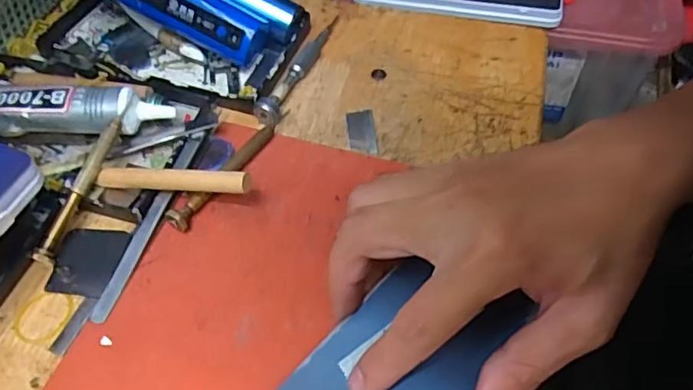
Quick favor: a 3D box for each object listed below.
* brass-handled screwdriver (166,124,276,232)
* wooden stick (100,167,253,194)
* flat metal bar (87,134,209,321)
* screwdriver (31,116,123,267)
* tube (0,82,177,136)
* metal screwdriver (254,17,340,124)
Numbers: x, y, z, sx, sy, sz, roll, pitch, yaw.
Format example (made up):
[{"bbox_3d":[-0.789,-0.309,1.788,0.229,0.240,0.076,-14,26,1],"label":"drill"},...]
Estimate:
[{"bbox_3d":[-0.073,-0.014,0.337,0.010,0.010,0.091,27,58,19],"label":"brass-handled screwdriver"},{"bbox_3d":[-0.099,-0.009,0.313,0.096,0.010,0.010,2,52,17],"label":"wooden stick"},{"bbox_3d":[-0.112,0.013,0.318,0.011,0.005,0.126,15,60,7],"label":"flat metal bar"},{"bbox_3d":[-0.151,-0.004,0.317,0.010,0.013,0.091,16,71,9],"label":"screwdriver"},{"bbox_3d":[-0.183,-0.049,0.344,0.141,0.030,0.038,2,53,2],"label":"tube"},{"bbox_3d":[-0.034,-0.098,0.408,0.016,0.013,0.128,16,55,12],"label":"metal screwdriver"}]

